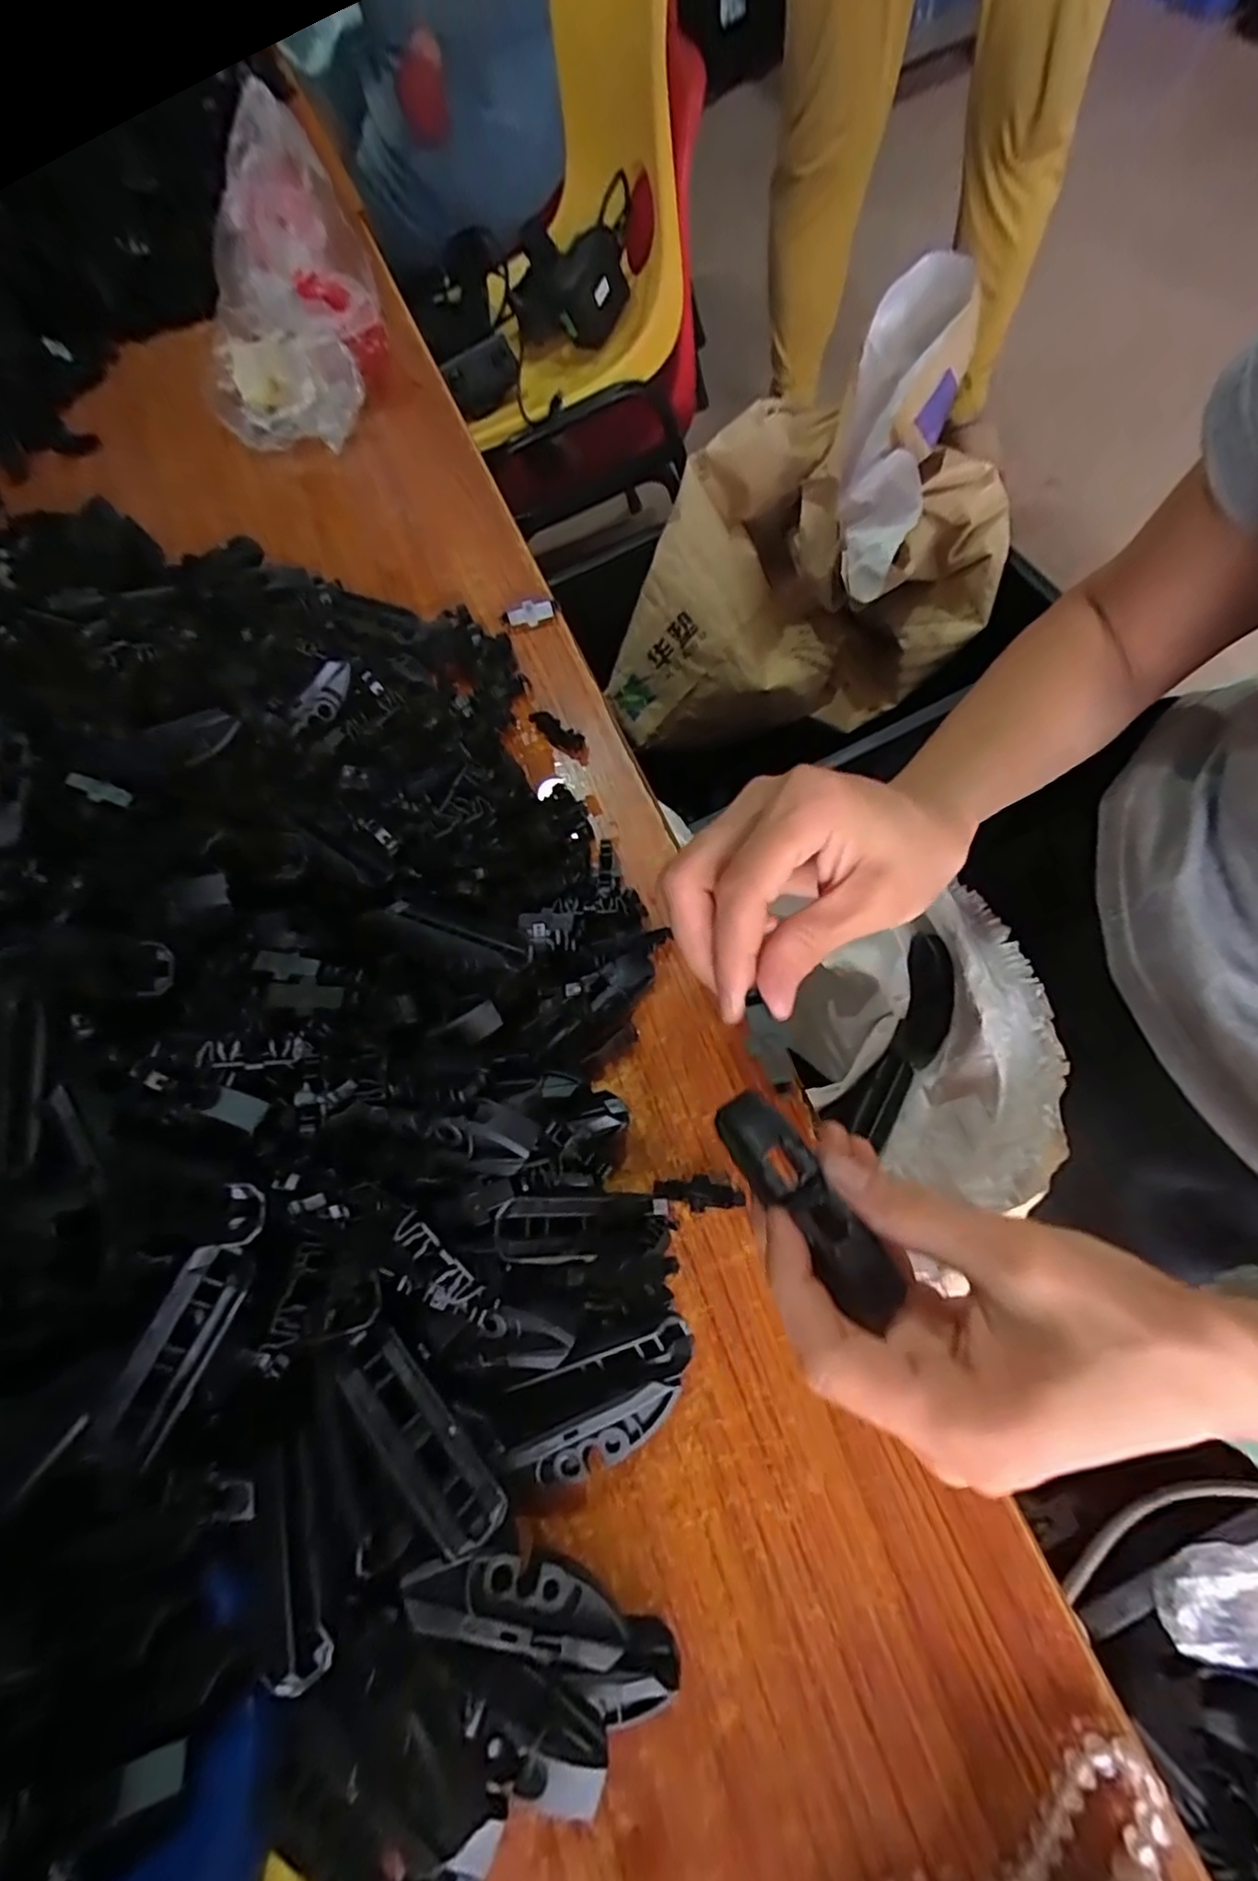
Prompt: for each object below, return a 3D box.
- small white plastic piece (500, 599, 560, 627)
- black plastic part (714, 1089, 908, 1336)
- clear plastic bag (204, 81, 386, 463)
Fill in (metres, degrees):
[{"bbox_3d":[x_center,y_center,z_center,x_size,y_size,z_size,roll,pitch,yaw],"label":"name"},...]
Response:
[{"bbox_3d":[-0.058,-0.192,0.384,0.035,0.013,0.009,-13,66,3],"label":"small white plastic piece"},{"bbox_3d":[0.054,0.080,0.203,0.020,0.015,0.074,-34,63,-8],"label":"black plastic part"},{"bbox_3d":[-0.248,-0.446,0.454,0.140,0.112,0.165,-30,67,-4],"label":"clear plastic bag"}]

